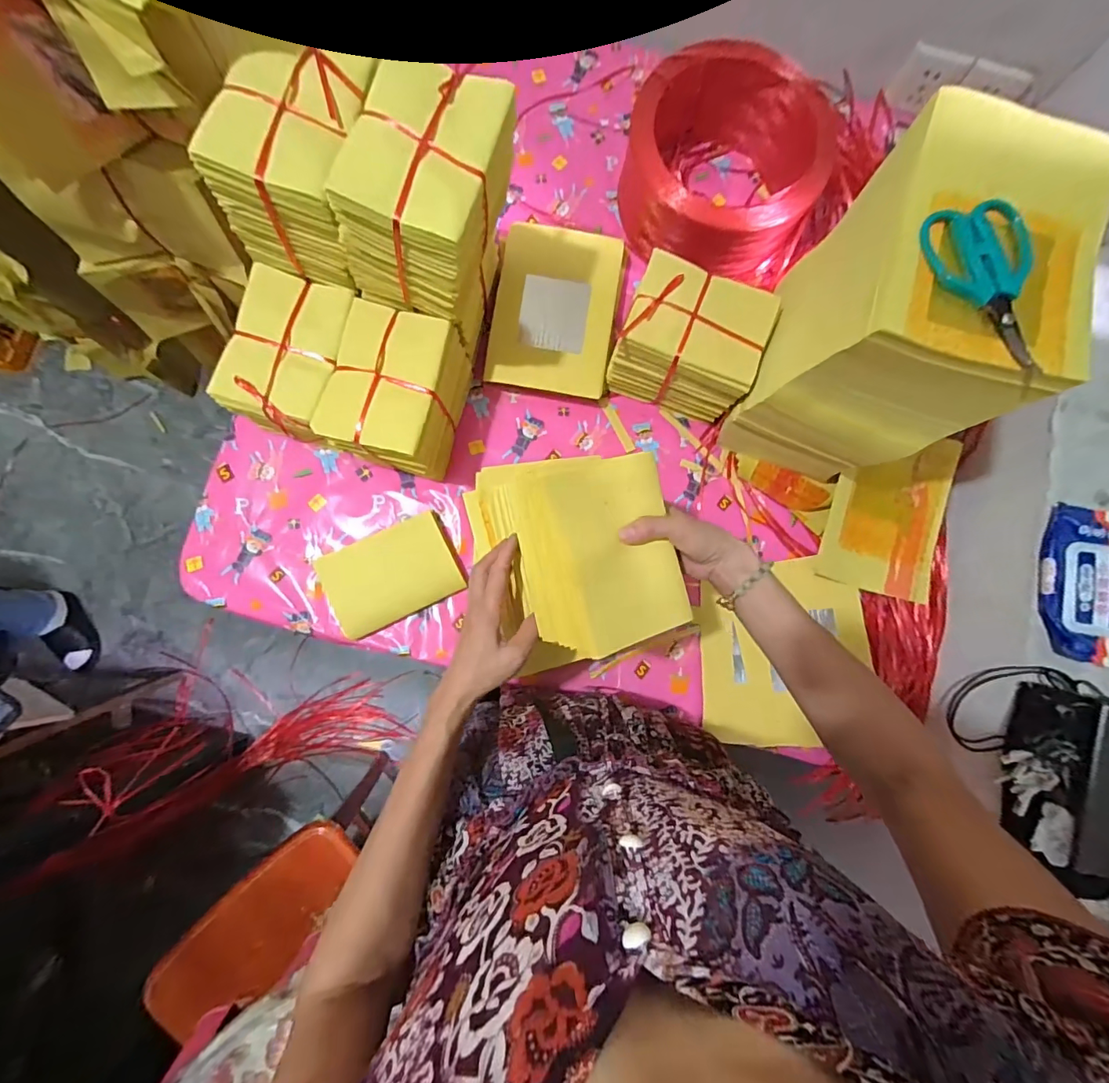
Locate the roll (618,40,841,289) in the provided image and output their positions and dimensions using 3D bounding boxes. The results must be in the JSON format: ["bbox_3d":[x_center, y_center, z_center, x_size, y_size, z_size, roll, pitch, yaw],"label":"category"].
[{"bbox_3d":[0.241,-0.516,0.670,0.282,0.148,0.231,32,82,0],"label":"roll"}]

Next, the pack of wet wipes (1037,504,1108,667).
[{"bbox_3d":[0.595,0.047,0.525,0.098,0.030,0.172,11,83,-3],"label":"pack of wet wipes"}]

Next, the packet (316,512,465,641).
[{"bbox_3d":[-0.211,0.045,0.625,0.169,0.034,0.109,-25,86,-7],"label":"packet"}]

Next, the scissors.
[{"bbox_3d":[0.358,-0.211,0.391,0.074,0.019,0.142,-16,85,-6],"label":"scissors"}]

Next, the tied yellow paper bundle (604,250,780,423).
[{"bbox_3d":[0.171,-0.255,0.625,0.167,0.145,0.115,22,82,-1],"label":"tied yellow paper bundle"}]

